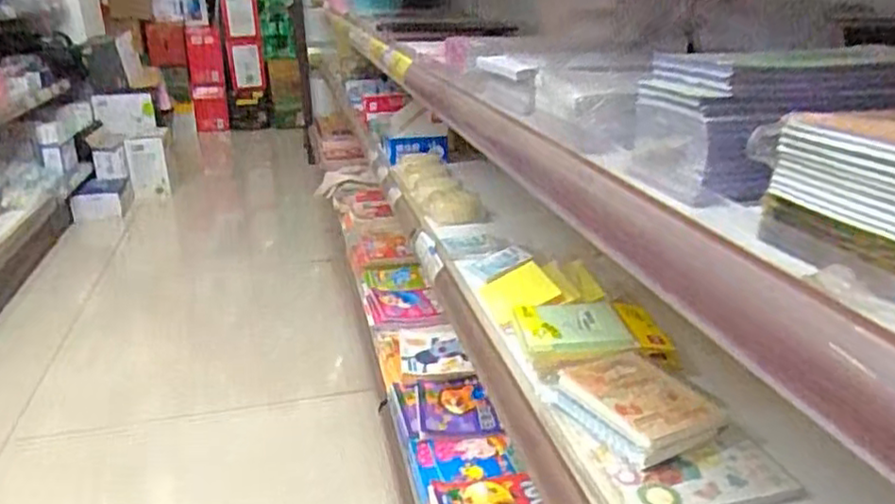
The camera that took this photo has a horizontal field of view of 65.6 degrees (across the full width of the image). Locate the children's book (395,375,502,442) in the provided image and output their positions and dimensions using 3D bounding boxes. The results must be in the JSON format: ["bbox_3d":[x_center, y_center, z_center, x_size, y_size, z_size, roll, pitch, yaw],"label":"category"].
[{"bbox_3d":[-0.004,0.236,1.060,0.139,0.020,0.143,-4,22,-8],"label":"children's book"}]

